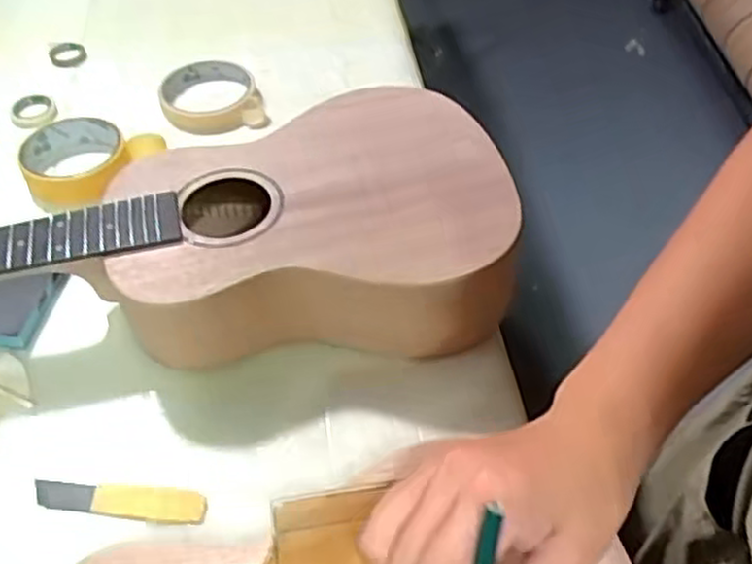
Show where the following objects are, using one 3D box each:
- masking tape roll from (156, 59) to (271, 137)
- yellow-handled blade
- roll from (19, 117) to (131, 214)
[{"bbox_3d":[-0.151,-0.168,0.693,0.086,0.021,0.094,-16,49,-12],"label":"masking tape roll"},{"bbox_3d":[-0.148,0.127,0.439,0.100,0.006,0.020,4,48,6],"label":"yellow-handled blade"},{"bbox_3d":[-0.247,-0.099,0.628,0.079,0.028,0.090,-18,50,-14],"label":"roll"}]

